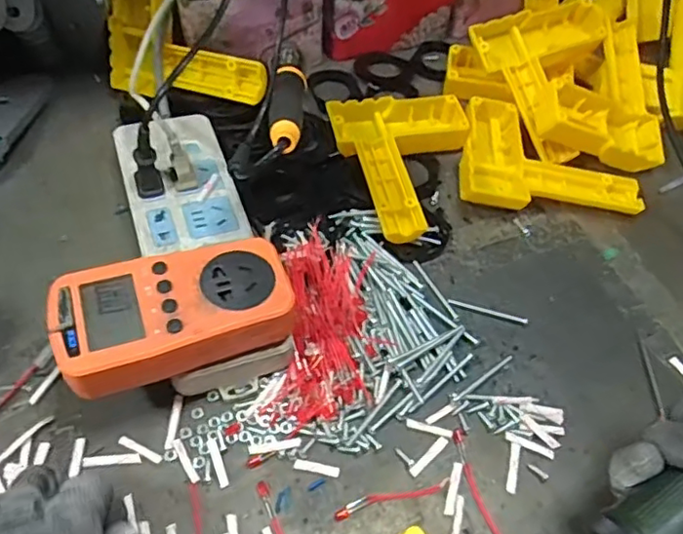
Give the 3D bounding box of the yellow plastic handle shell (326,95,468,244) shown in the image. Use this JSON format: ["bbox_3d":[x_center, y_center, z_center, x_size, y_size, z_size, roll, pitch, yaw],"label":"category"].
[{"bbox_3d":[0.061,-0.083,0.479,0.112,0.026,0.144,-11,57,-13],"label":"yellow plastic handle shell"}]

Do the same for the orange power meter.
[{"bbox_3d":[-0.094,0.023,0.336,0.127,0.029,0.070,-20,60,-18],"label":"orange power meter"}]

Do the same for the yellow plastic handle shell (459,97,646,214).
[{"bbox_3d":[0.173,-0.085,0.490,0.144,0.028,0.116,12,55,3],"label":"yellow plastic handle shell"}]

